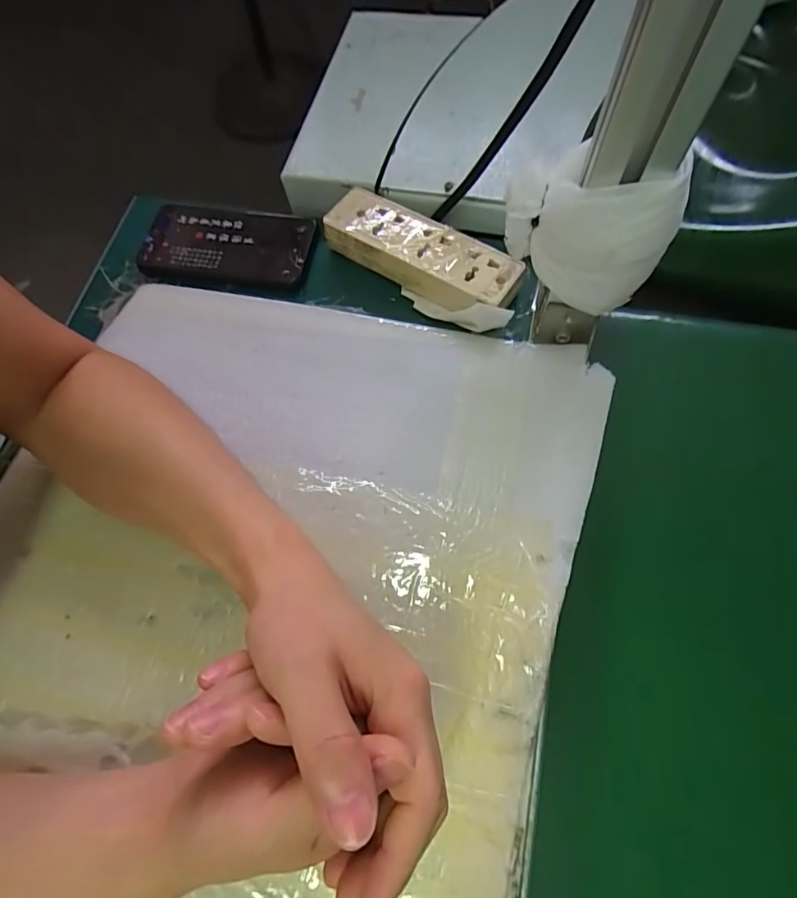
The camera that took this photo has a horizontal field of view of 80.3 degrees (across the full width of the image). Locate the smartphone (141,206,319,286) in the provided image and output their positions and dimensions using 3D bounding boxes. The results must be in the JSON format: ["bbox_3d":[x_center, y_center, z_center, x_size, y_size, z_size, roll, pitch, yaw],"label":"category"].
[{"bbox_3d":[-0.158,-0.188,0.432,0.155,0.013,0.082,6,69,5],"label":"smartphone"}]

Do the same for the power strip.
[{"bbox_3d":[0.020,-0.163,0.396,0.166,0.032,0.051,33,74,14],"label":"power strip"}]

